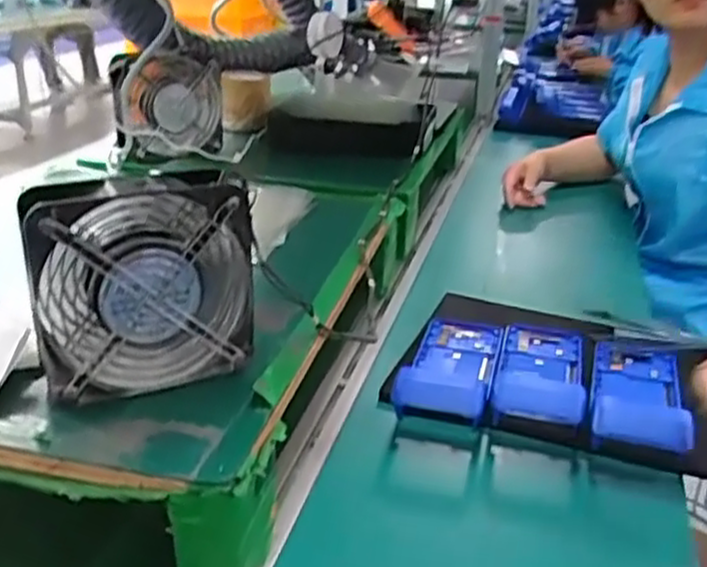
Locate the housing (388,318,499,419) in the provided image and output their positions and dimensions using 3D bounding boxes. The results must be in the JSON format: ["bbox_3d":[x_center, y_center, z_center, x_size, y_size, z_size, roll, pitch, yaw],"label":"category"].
[{"bbox_3d":[0.099,0.072,0.766,0.078,0.060,0.199,8,26,13],"label":"housing"}]

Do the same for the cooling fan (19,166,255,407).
[{"bbox_3d":[-0.150,0.000,0.552,0.148,0.152,0.058,-9,28,-23],"label":"cooling fan"}]

